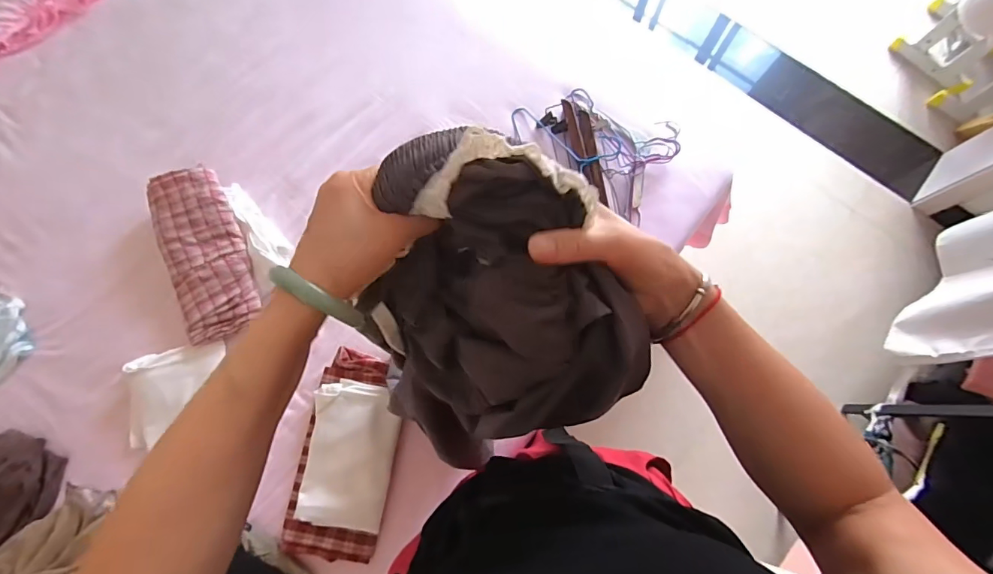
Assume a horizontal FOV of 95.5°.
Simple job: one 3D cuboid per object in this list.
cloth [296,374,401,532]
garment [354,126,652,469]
[{"bbox_3d":[-0.274,0.308,0.840,0.160,0.027,0.251,6,76,1],"label":"cloth"},{"bbox_3d":[-0.011,0.027,0.361,0.183,0.259,0.203,-21,77,-5],"label":"garment"}]

